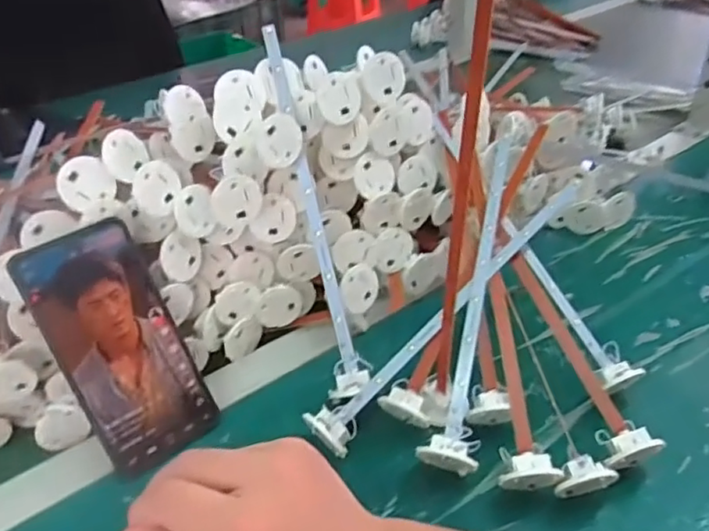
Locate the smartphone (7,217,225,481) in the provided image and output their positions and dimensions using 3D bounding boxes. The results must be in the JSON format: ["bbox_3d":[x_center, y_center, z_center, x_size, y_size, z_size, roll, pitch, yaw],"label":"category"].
[{"bbox_3d":[-0.160,0.054,0.417,0.077,0.164,0.008,-29,9,-29],"label":"smartphone"}]

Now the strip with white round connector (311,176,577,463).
[{"bbox_3d":[0.080,0.028,0.454,0.287,0.026,0.029,-41,50,-19],"label":"strip with white round connector"}]

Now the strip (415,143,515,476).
[{"bbox_3d":[0.094,0.017,0.461,0.033,0.034,0.274,8,60,15],"label":"strip"}]

